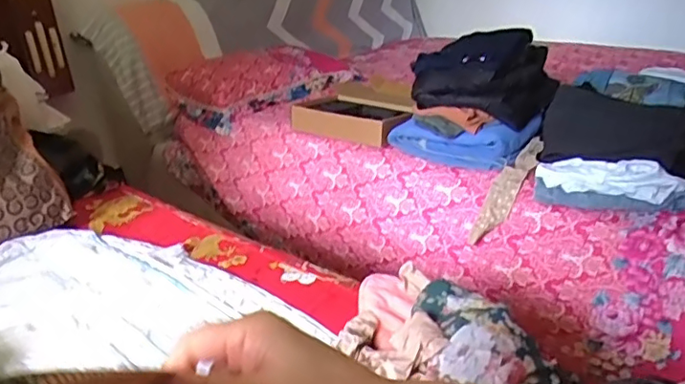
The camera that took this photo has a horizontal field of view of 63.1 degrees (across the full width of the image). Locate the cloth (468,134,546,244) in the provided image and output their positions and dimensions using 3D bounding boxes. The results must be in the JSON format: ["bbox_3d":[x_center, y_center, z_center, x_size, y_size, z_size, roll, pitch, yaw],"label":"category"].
[{"bbox_3d":[0.421,-0.013,1.401,0.074,0.065,0.299,17,57,38],"label":"cloth"}]

